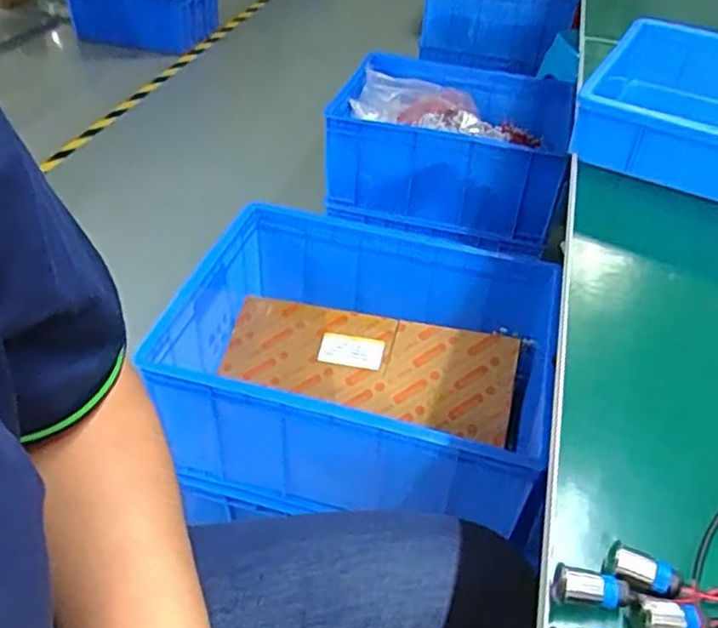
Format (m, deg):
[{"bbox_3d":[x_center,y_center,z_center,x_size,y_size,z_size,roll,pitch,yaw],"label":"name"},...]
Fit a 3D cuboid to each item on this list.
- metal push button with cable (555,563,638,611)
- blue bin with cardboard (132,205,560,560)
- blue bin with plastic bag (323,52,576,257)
[{"bbox_3d":[0.122,0.140,0.345,0.040,0.012,0.014,7,41,4],"label":"metal push button with cable"},{"bbox_3d":[0.016,0.060,1.001,0.516,0.175,0.413,13,42,10],"label":"blue bin with cardboard"},{"bbox_3d":[0.224,-0.394,1.599,0.524,0.258,0.418,13,42,10],"label":"blue bin with plastic bag"}]

